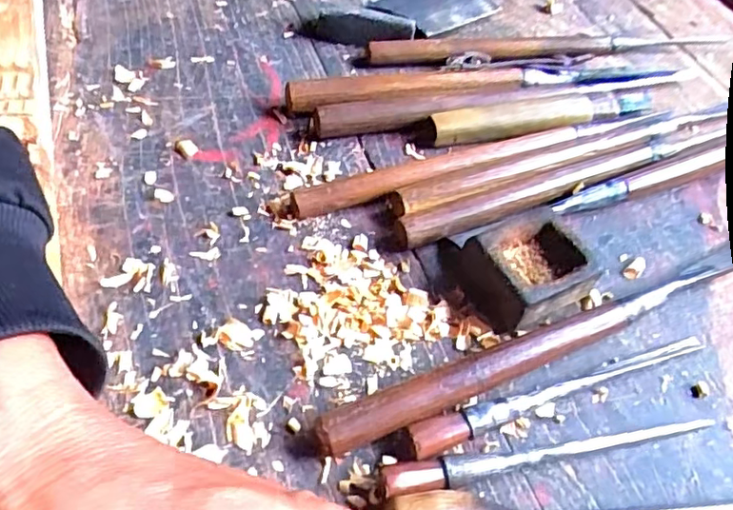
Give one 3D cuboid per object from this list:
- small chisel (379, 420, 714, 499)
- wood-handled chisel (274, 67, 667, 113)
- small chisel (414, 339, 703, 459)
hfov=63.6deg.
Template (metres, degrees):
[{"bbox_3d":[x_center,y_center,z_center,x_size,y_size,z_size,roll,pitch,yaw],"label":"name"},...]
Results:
[{"bbox_3d":[0.076,0.080,0.239,0.144,0.019,0.012,-9,56,-9],"label":"small chisel"},{"bbox_3d":[0.074,-0.109,0.368,0.243,0.017,0.023,-10,56,-10],"label":"wood-handled chisel"},{"bbox_3d":[0.086,0.057,0.257,0.148,0.016,0.012,-17,58,-15],"label":"small chisel"}]

